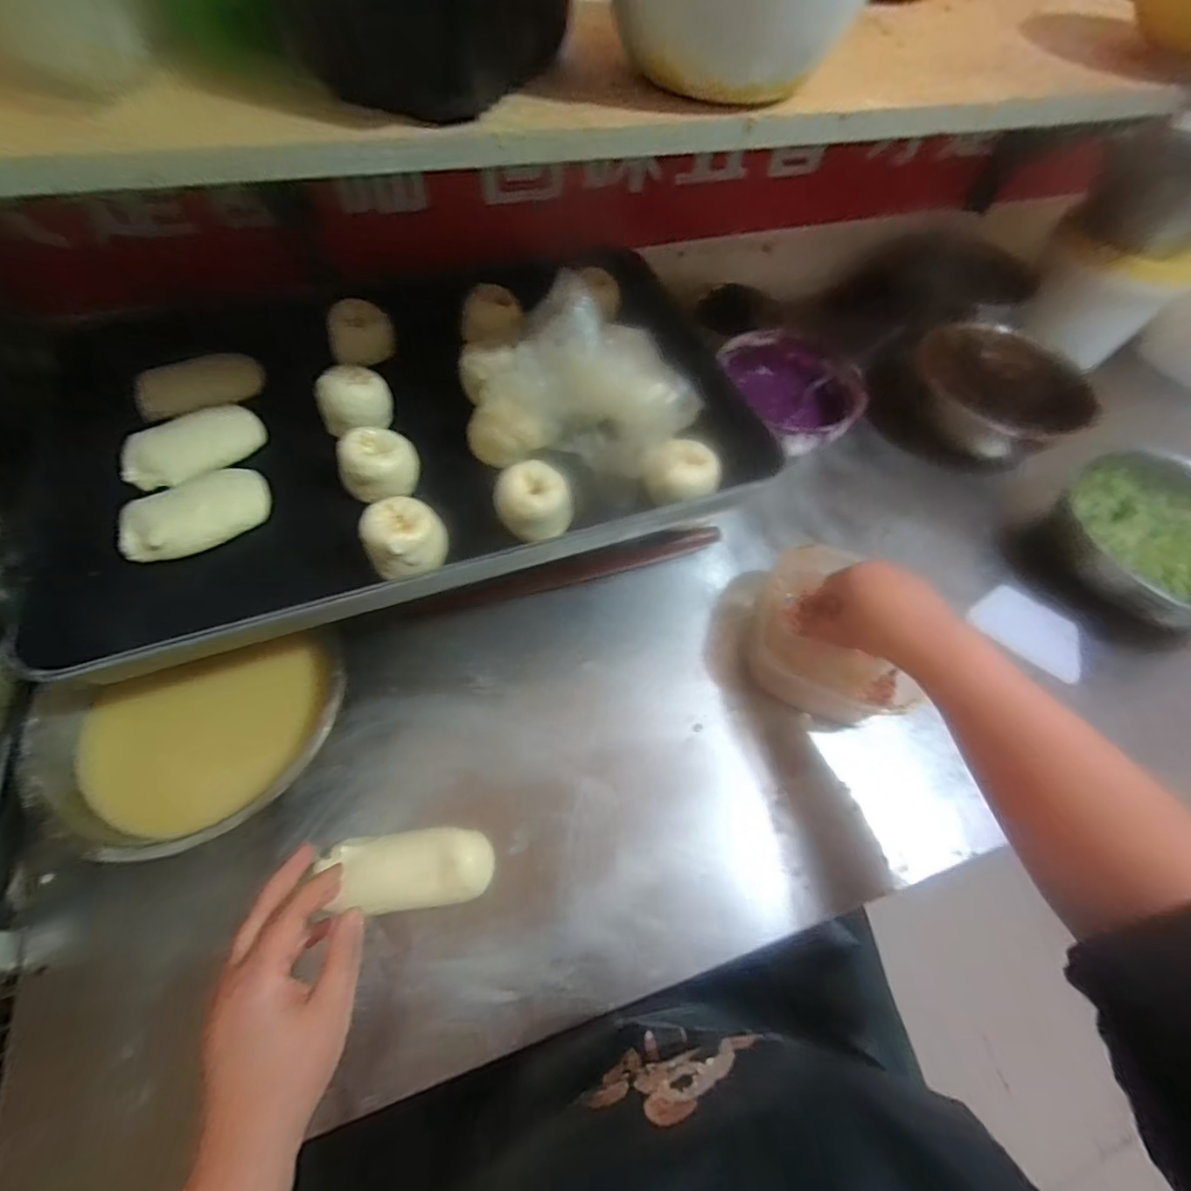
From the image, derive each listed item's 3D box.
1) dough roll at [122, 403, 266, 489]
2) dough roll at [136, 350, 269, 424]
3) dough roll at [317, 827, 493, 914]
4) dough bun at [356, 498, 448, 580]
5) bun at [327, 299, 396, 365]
[{"bbox_3d":[-0.355,-0.133,0.476,0.112,0.032,0.054,-34,67,-21],"label":"dough roll"},{"bbox_3d":[-0.381,-0.203,0.517,0.109,0.033,0.039,-28,65,-18],"label":"dough roll"},{"bbox_3d":[-0.142,0.209,0.411,0.122,0.030,0.055,2,59,-8],"label":"dough roll"},{"bbox_3d":[-0.149,-0.045,0.423,0.060,0.040,0.053,-21,63,-15],"label":"dough bun"},{"bbox_3d":[-0.245,-0.272,0.558,0.066,0.042,0.057,-17,62,-13],"label":"bun"}]

